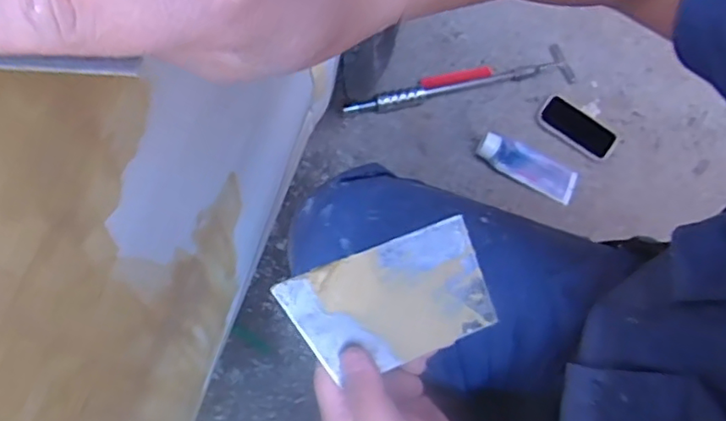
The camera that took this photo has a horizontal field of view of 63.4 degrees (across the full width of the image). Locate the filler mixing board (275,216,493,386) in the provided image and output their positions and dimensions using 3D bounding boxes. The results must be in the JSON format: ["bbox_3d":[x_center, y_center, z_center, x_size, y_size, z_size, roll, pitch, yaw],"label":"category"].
[{"bbox_3d":[0.019,0.058,0.373,0.125,0.006,0.074,-20,89,-14],"label":"filler mixing board"}]

